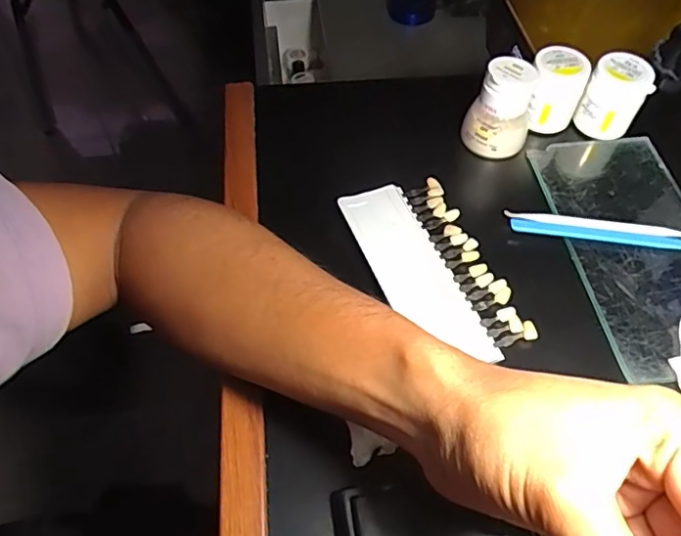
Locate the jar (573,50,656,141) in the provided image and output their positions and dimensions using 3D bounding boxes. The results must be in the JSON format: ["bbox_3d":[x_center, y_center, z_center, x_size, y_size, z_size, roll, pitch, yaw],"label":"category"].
[{"bbox_3d":[0.215,-0.133,0.440,0.042,0.056,0.042,0,56,0],"label":"jar"}]

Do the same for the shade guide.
[{"bbox_3d":[0.060,-0.002,0.378,0.074,0.012,0.141,-19,58,-12],"label":"shade guide"}]

